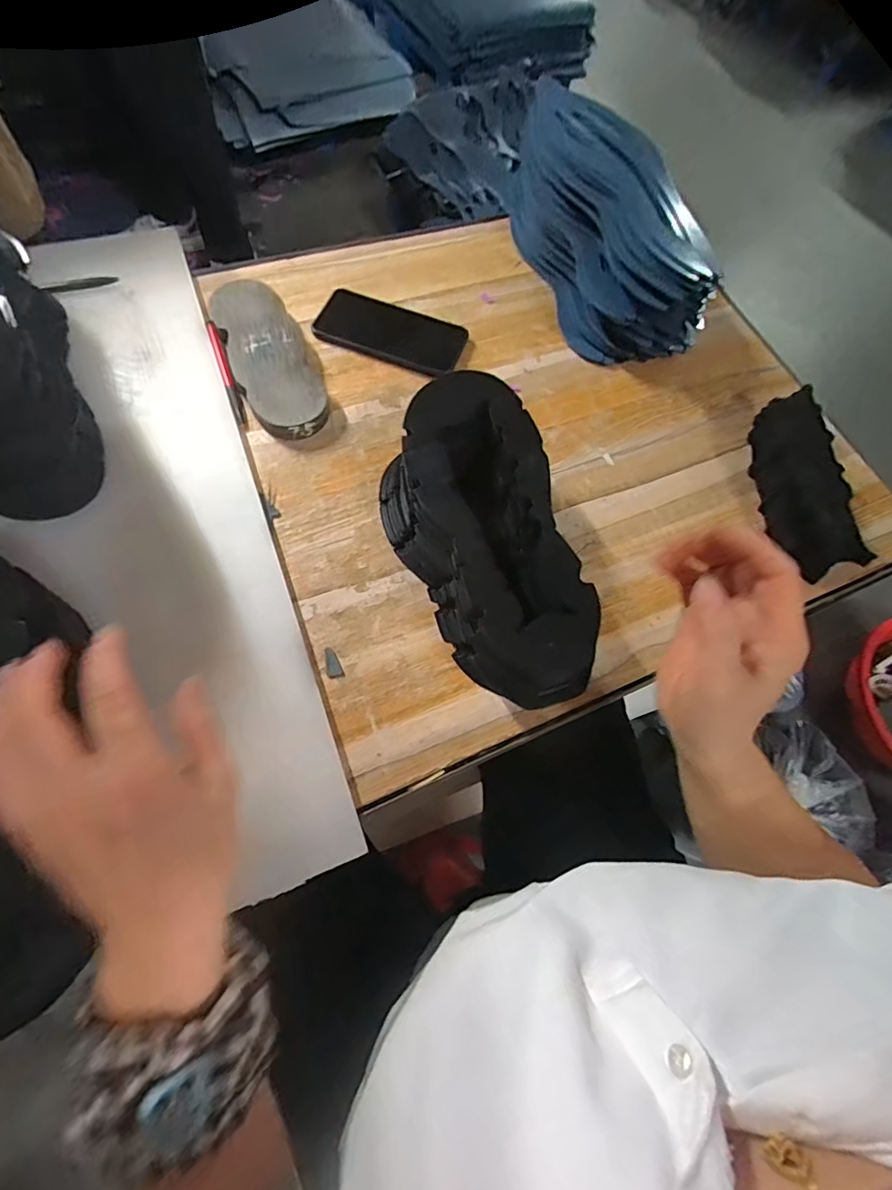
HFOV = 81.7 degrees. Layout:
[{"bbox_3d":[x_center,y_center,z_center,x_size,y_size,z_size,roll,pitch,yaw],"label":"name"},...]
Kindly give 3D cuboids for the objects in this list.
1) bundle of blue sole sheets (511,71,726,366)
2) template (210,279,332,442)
[{"bbox_3d":[0.181,-0.418,0.582,0.124,0.136,0.314,-12,70,-12],"label":"bundle of blue sole sheets"},{"bbox_3d":[-0.180,-0.247,0.527,0.080,0.020,0.205,-20,71,-15],"label":"template"}]

